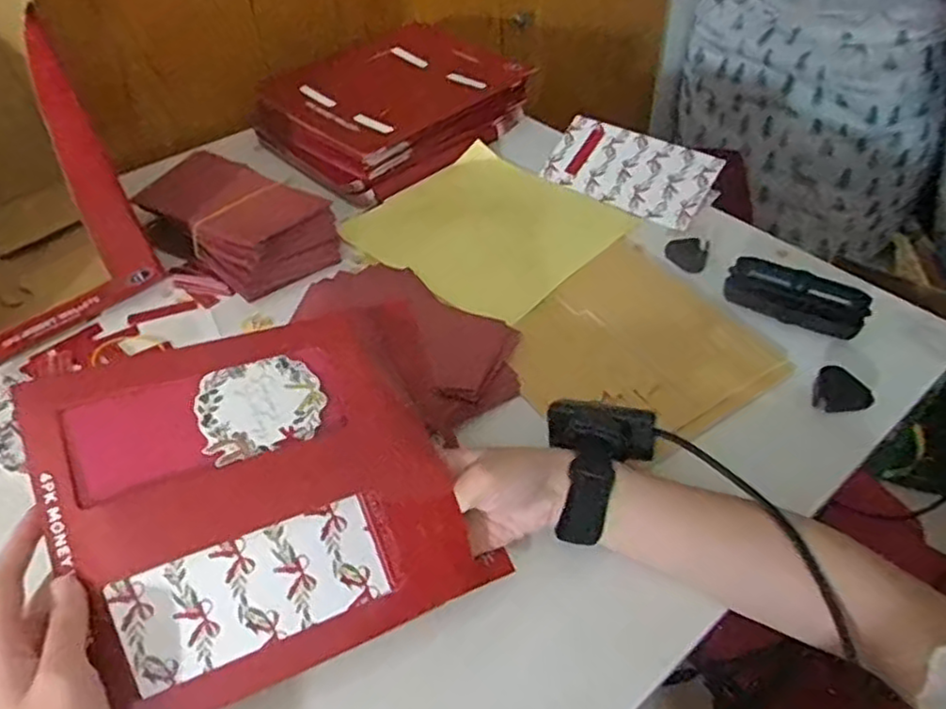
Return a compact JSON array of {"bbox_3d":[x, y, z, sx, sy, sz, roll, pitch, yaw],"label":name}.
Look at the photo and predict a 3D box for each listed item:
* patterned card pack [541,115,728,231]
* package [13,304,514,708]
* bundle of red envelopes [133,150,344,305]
[{"bbox_3d":[0.161,-0.192,0.726,0.176,0.013,0.083,28,84,26],"label":"patterned card pack"},{"bbox_3d":[-0.117,0.075,0.388,0.201,0.015,0.196,-19,76,-19],"label":"package"},{"bbox_3d":[-0.229,-0.136,0.668,0.206,0.054,0.107,31,54,30],"label":"bundle of red envelopes"}]

